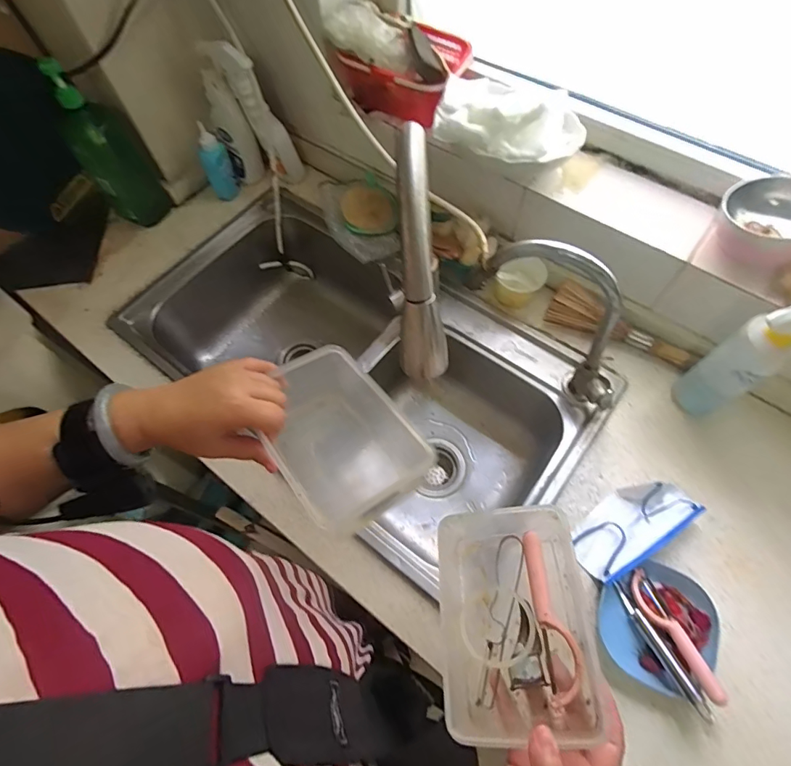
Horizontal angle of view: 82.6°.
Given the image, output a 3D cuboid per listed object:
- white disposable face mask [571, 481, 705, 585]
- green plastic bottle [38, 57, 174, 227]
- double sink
[{"bbox_3d":[0.311,0.184,0.591,0.164,0.044,0.077,-31,66,-12],"label":"white disposable face mask"},{"bbox_3d":[-0.523,-0.419,0.822,0.104,0.294,0.052,-33,67,-13],"label":"green plastic bottle"},{"bbox_3d":[-0.076,-0.008,0.855,0.774,0.235,0.428,37,71,19],"label":"double sink"}]

